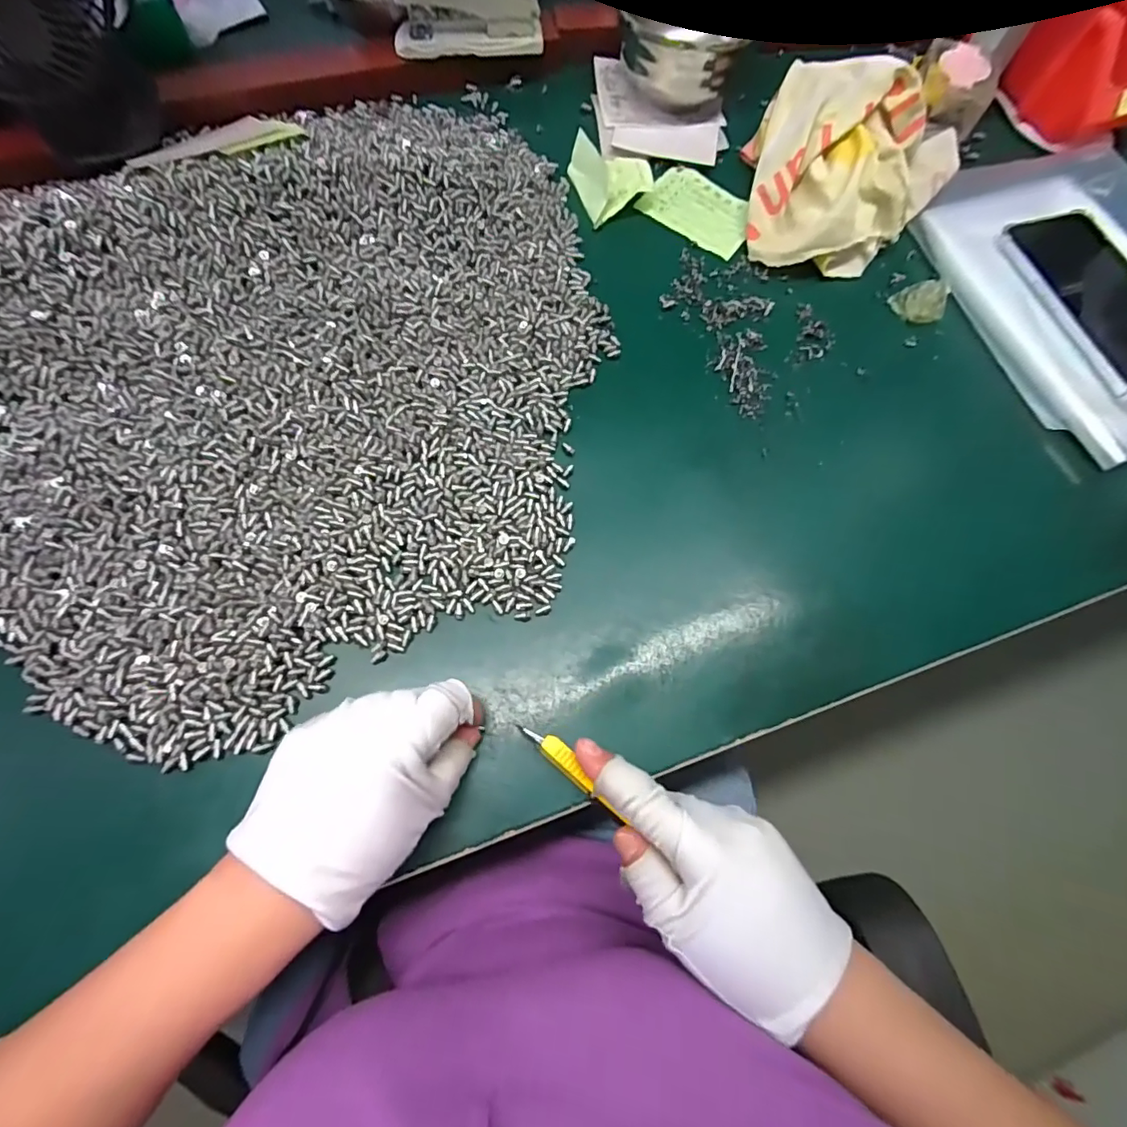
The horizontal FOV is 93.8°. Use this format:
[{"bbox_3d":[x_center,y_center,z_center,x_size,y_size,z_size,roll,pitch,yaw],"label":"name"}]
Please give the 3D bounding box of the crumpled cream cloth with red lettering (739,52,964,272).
[{"bbox_3d":[0.216,-0.296,0.397,0.156,0.075,0.149,20,72,6],"label":"crumpled cream cloth with red lettering"}]

